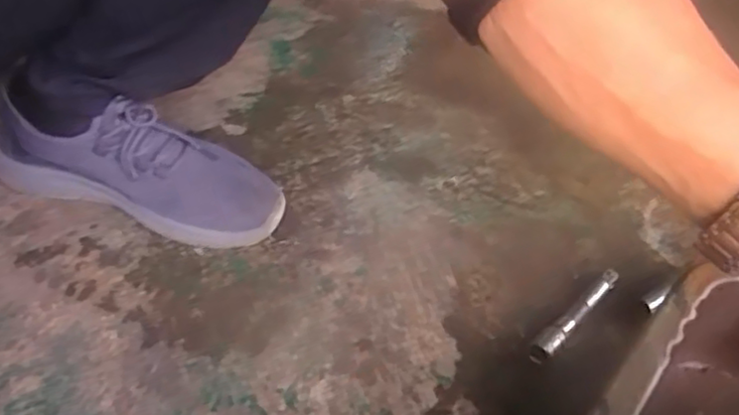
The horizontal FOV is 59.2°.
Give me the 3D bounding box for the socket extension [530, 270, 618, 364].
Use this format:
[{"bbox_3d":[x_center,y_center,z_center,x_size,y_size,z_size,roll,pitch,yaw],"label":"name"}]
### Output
[{"bbox_3d":[0.173,0.089,0.544,0.015,0.019,0.132,37,52,26],"label":"socket extension"}]

